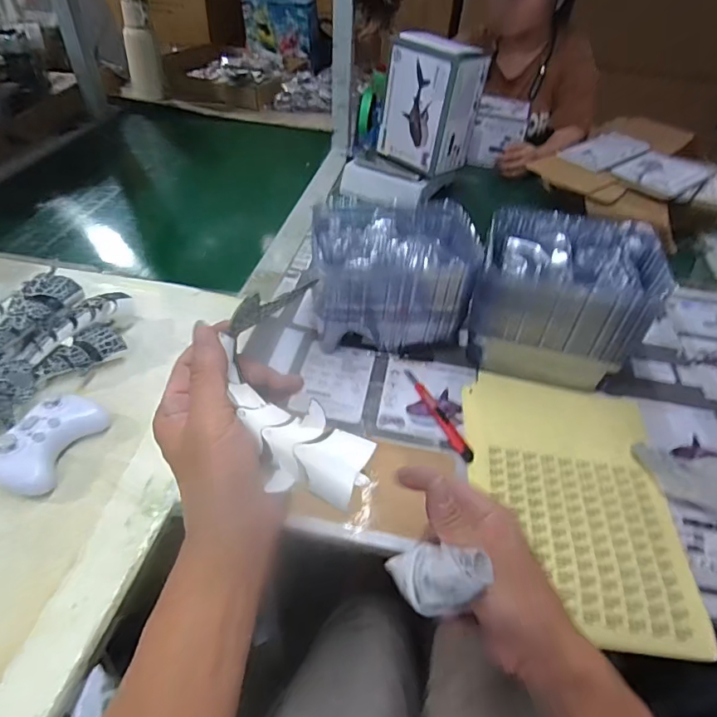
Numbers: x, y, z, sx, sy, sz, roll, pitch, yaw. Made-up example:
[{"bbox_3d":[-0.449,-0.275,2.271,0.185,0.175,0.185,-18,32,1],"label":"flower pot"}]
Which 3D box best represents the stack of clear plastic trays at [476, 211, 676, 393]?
[{"bbox_3d":[0.261,-0.080,0.644,0.205,0.163,0.173,13,44,8],"label":"stack of clear plastic trays"}]

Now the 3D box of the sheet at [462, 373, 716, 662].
[{"bbox_3d":[0.232,0.134,0.532,0.217,0.009,0.315,10,44,5],"label":"sheet"}]

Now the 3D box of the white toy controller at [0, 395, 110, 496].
[{"bbox_3d":[-0.314,0.083,0.493,0.061,0.045,0.114,22,46,16],"label":"white toy controller"}]

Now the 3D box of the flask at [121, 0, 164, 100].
[{"bbox_3d":[-0.554,-0.772,1.220,0.078,0.229,0.081,-13,47,-18],"label":"flask"}]

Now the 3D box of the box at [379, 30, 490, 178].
[{"bbox_3d":[0.136,-0.473,0.904,0.110,0.225,0.147,-30,54,-31],"label":"box"}]

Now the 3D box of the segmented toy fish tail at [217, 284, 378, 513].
[{"bbox_3d":[-0.035,0.023,0.310,0.074,0.040,0.145,-22,80,-26],"label":"segmented toy fish tail"}]

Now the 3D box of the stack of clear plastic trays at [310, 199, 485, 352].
[{"bbox_3d":[0.043,-0.115,0.669,0.208,0.145,0.171,0,44,-5],"label":"stack of clear plastic trays"}]

